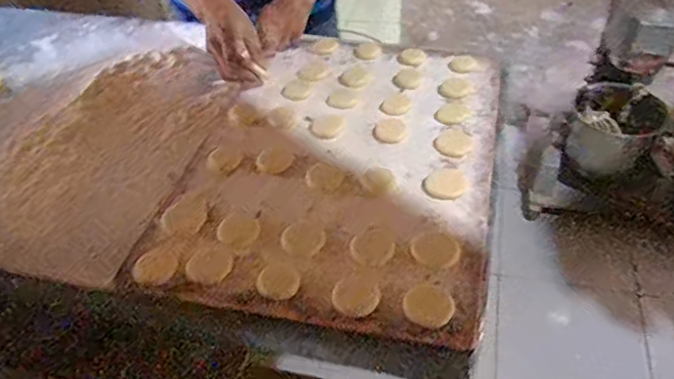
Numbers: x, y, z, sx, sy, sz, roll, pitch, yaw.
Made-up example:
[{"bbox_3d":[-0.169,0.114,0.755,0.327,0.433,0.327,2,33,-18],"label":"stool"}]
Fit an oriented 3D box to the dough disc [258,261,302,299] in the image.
[{"bbox_3d":[-0.068,0.105,0.675,0.049,0.004,0.055,-6,41,0],"label":"dough disc"}]

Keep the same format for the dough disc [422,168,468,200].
[{"bbox_3d":[0.148,-0.009,0.775,0.055,0.004,0.059,-3,41,3],"label":"dough disc"}]

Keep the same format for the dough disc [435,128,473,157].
[{"bbox_3d":[0.172,-0.070,0.838,0.052,0.004,0.062,24,49,30],"label":"dough disc"}]

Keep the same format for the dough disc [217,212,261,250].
[{"bbox_3d":[-0.125,0.052,0.737,0.052,0.004,0.056,-3,41,3],"label":"dough disc"}]

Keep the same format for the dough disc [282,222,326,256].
[{"bbox_3d":[-0.042,0.061,0.722,0.053,0.004,0.056,-3,41,3],"label":"dough disc"}]

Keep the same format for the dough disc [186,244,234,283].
[{"bbox_3d":[-0.151,0.090,0.699,0.052,0.006,0.053,-3,41,3],"label":"dough disc"}]

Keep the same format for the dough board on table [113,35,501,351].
[{"bbox_3d":[0.015,-0.063,0.847,0.419,0.035,0.583,7,42,14],"label":"dough board on table"}]

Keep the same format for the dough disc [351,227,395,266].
[{"bbox_3d":[0.043,0.068,0.703,0.049,0.006,0.064,-12,41,-8],"label":"dough disc"}]

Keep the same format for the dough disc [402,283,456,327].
[{"bbox_3d":[0.101,0.126,0.629,0.050,0.007,0.054,-3,41,3],"label":"dough disc"}]

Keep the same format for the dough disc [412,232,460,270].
[{"bbox_3d":[0.117,0.071,0.684,0.054,0.004,0.058,-3,41,3],"label":"dough disc"}]

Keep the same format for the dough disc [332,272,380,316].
[{"bbox_3d":[0.022,0.116,0.651,0.052,0.005,0.057,-3,41,3],"label":"dough disc"}]

